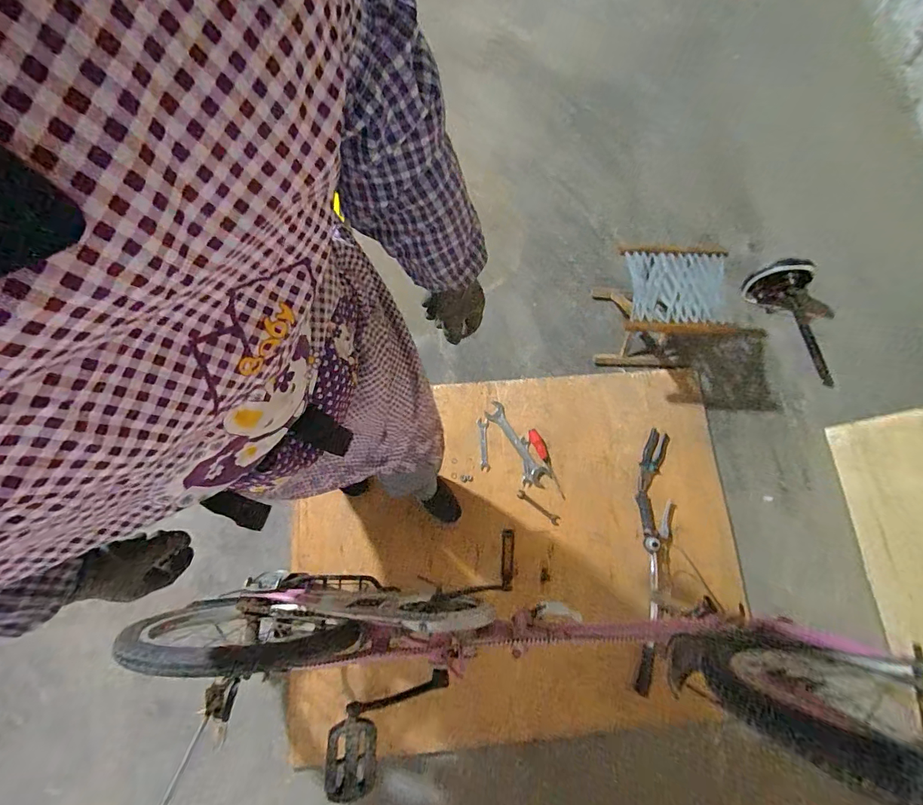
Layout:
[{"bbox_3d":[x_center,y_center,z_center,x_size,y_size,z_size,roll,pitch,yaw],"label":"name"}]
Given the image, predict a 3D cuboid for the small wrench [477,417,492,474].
[{"bbox_3d":[0.067,0.127,1.272,0.031,0.006,0.156,-2,77,-1],"label":"small wrench"}]

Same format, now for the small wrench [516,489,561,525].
[{"bbox_3d":[0.222,0.303,1.233,0.143,0.006,0.027,37,80,8],"label":"small wrench"}]

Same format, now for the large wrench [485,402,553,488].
[{"bbox_3d":[0.167,0.123,1.275,0.060,0.009,0.278,-34,79,-8],"label":"large wrench"}]

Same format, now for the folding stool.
[{"bbox_3d":[0.564,-0.268,1.254,0.268,0.275,0.264,4,77,1],"label":"folding stool"}]

